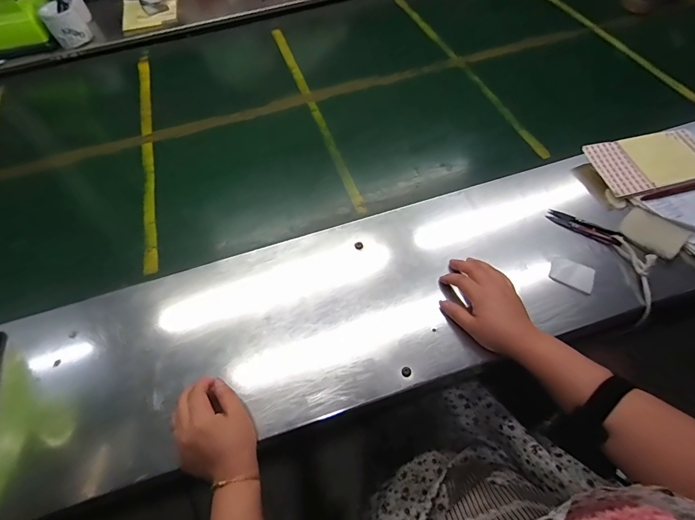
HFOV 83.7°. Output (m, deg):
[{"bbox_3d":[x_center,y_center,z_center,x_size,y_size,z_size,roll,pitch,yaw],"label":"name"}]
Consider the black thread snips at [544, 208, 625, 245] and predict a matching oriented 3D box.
[{"bbox_3d":[0.348,-0.051,0.571,0.102,0.014,0.025,32,65,23],"label":"black thread snips"}]

